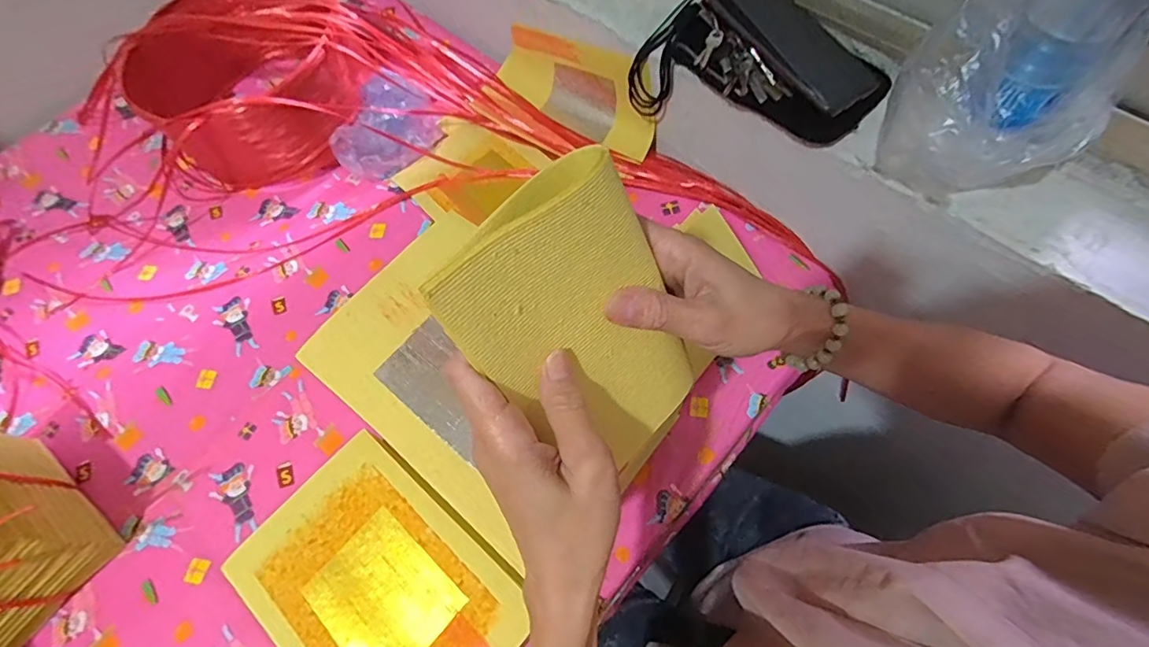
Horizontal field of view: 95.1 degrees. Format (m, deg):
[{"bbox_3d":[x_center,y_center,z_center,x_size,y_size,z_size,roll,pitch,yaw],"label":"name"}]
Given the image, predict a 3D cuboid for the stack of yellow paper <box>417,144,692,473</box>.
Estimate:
[{"bbox_3d":[0.005,0.006,0.279,0.104,0.162,0.029,-41,37,-12],"label":"stack of yellow paper"}]

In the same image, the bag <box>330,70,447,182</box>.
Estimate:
[{"bbox_3d":[-0.239,-0.244,0.663,0.134,0.089,0.075,-37,68,-13],"label":"bag"}]

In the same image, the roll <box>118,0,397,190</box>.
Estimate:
[{"bbox_3d":[-0.399,-0.312,0.679,0.261,0.147,0.247,-1,65,3],"label":"roll"}]

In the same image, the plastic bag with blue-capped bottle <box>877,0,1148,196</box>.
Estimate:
[{"bbox_3d":[0.308,-0.173,0.368,0.134,0.213,0.119,-34,67,-12],"label":"plastic bag with blue-capped bottle"}]

